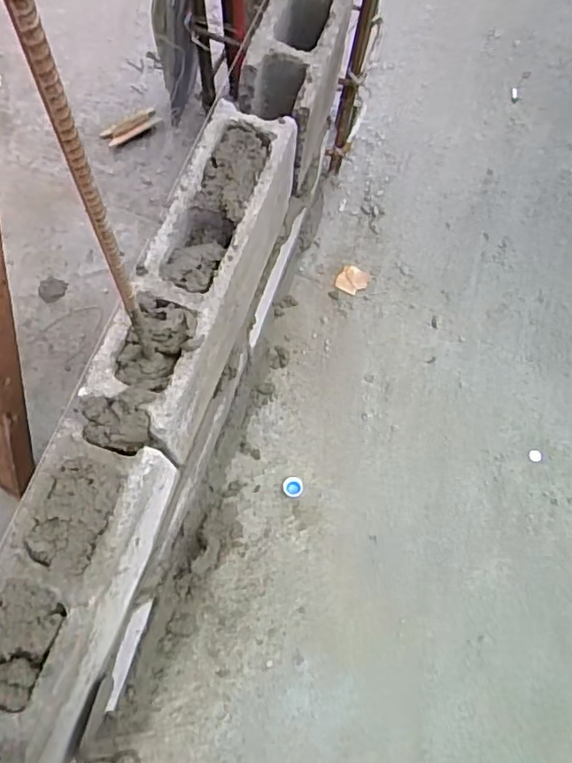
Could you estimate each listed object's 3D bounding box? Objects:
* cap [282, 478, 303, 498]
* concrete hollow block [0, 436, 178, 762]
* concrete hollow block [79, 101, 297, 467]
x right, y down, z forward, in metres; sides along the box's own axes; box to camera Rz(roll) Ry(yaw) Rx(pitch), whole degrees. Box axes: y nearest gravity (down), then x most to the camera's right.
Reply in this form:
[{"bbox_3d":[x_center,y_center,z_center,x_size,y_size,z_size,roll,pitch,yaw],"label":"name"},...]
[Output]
[{"bbox_3d":[0.012,0.180,0.976,0.034,0.019,0.032,1,73,-2],"label":"cap"},{"bbox_3d":[-0.235,0.251,0.548,0.105,0.170,0.442,19,73,2],"label":"concrete hollow block"},{"bbox_3d":[-0.106,-0.103,0.661,0.110,0.160,0.403,20,73,2],"label":"concrete hollow block"}]

